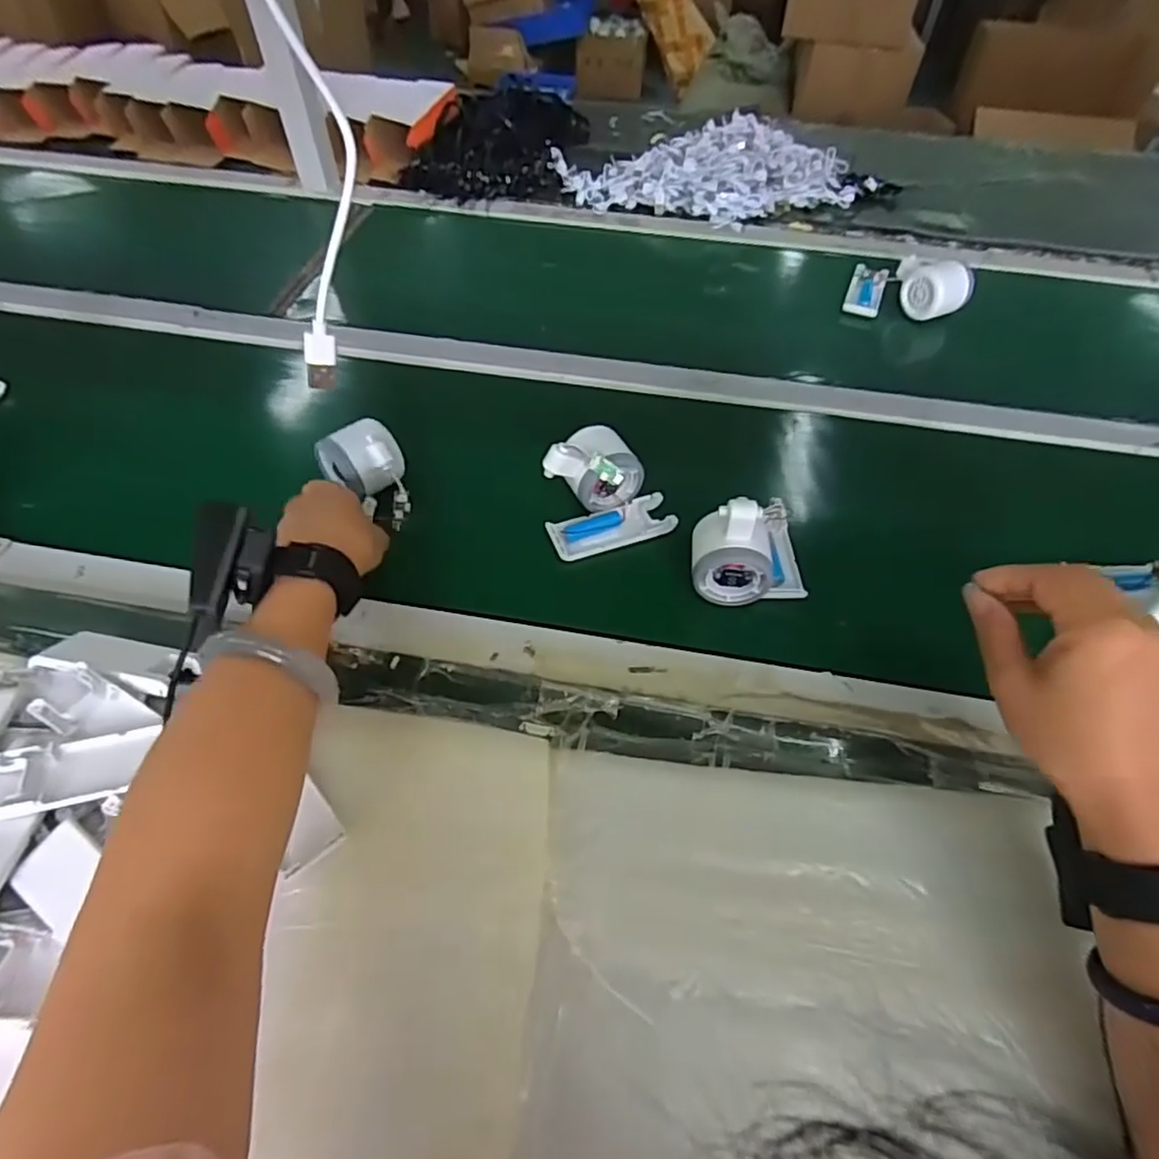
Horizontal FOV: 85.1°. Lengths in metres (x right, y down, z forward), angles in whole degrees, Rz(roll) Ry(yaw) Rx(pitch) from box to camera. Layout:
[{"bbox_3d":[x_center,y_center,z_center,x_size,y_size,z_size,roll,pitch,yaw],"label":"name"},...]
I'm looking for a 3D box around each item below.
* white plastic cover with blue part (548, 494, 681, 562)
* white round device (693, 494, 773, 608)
[{"bbox_3d":[0.027,-0.044,0.531,0.104,0.017,0.037,-16,55,-13],"label":"white plastic cover with blue part"},{"bbox_3d":[0.115,-0.023,0.473,0.056,0.075,0.047,6,53,4],"label":"white round device"}]

